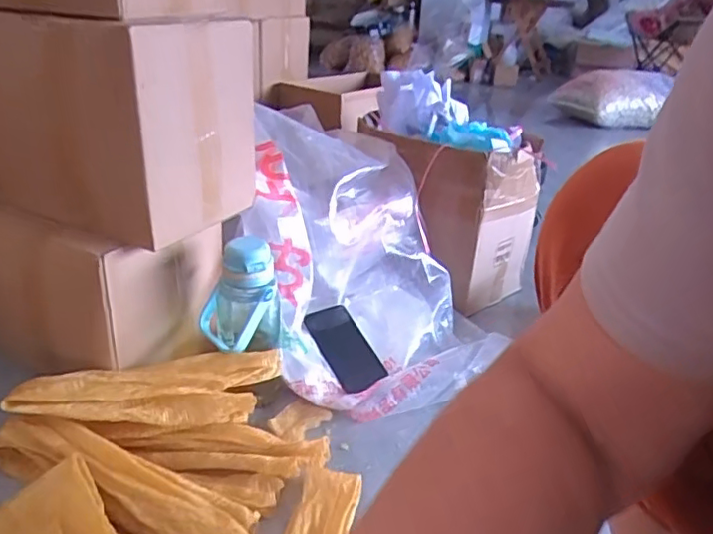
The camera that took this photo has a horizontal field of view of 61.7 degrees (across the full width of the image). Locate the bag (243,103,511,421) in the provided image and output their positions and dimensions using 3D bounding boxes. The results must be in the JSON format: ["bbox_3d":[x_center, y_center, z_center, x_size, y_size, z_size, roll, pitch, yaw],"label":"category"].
[{"bbox_3d":[0.015,-0.043,1.023,0.373,0.325,0.484,-3,26,-14],"label":"bag"}]

